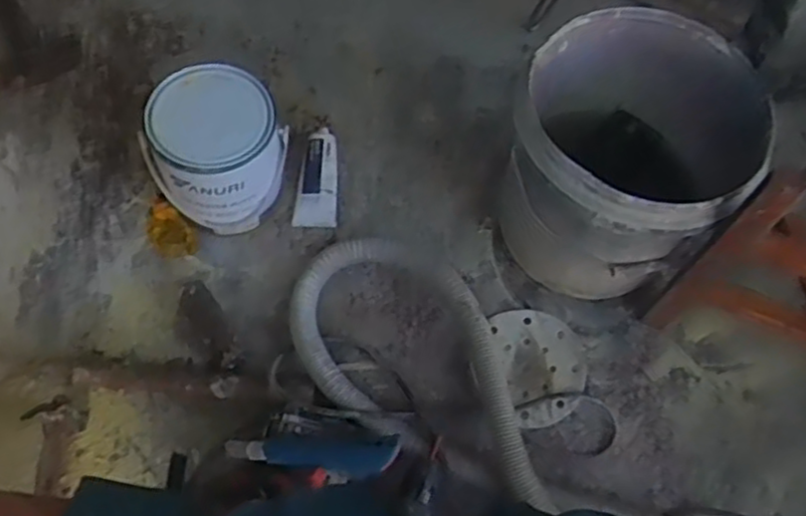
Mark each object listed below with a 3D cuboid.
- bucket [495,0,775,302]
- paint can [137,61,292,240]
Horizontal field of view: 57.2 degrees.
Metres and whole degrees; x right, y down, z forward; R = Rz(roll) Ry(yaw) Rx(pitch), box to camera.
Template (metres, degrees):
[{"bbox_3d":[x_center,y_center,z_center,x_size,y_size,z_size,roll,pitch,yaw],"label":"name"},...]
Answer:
[{"bbox_3d":[0.256,-0.104,0.883,0.262,0.267,0.263,2,63,-3],"label":"bucket"},{"bbox_3d":[-0.230,-0.126,0.916,0.147,0.170,0.142,2,63,-3],"label":"paint can"}]

